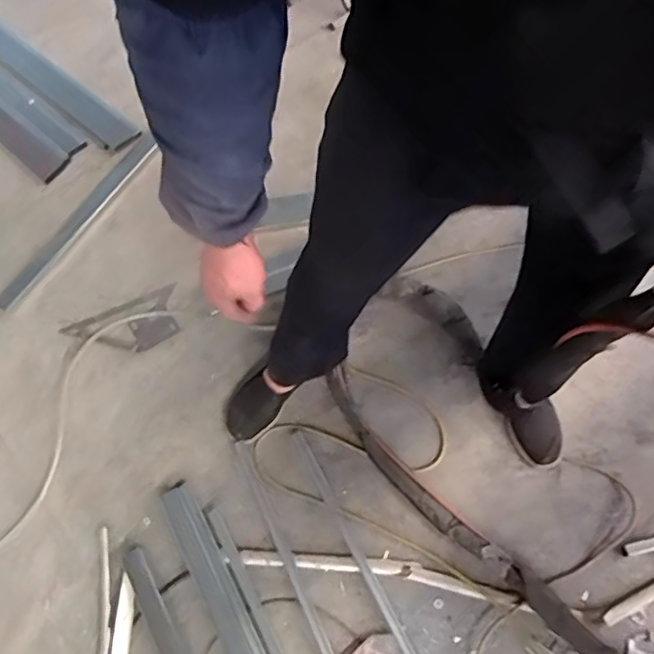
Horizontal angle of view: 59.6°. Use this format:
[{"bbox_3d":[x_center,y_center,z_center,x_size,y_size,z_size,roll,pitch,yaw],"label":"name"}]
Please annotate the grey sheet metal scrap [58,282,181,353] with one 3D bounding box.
[{"bbox_3d":[-0.474,-0.006,1.358,0.265,0.034,0.160,-28,63,-15],"label":"grey sheet metal scrap"}]

